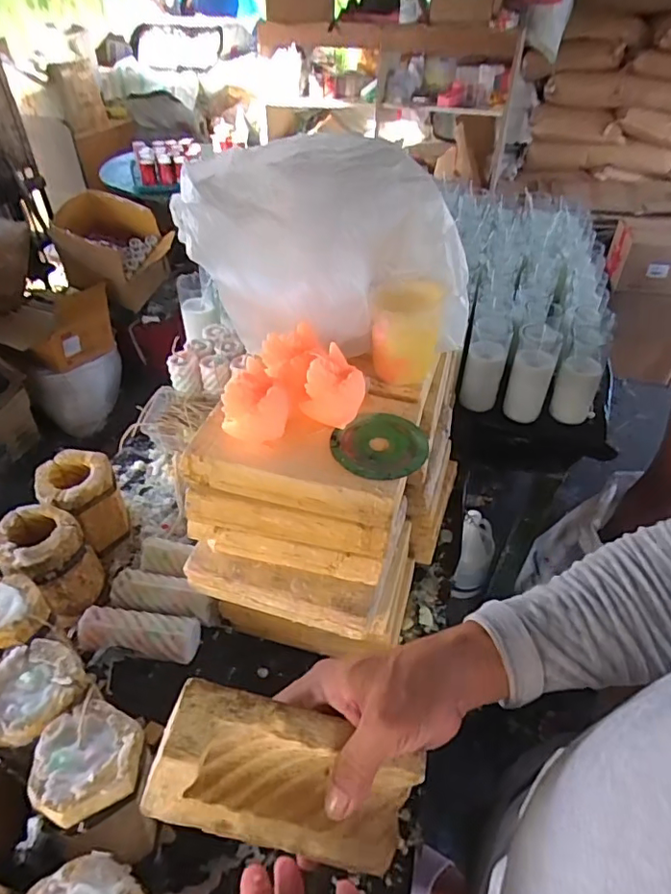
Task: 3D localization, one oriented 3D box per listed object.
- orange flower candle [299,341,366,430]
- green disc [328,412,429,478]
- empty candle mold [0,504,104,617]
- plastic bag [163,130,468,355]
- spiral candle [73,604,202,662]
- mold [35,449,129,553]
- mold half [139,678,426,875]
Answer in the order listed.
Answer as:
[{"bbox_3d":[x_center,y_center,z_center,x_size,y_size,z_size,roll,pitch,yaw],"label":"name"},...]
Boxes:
[{"bbox_3d":[-0.001,-0.057,0.538,0.057,0.063,0.058,13,43,12],"label":"orange flower candle"},{"bbox_3d":[0.046,-0.003,0.533,0.087,0.005,0.095,1,42,-1],"label":"green disc"},{"bbox_3d":[-0.352,0.141,0.670,0.091,0.123,0.087,1,42,-1],"label":"empty candle mold"},{"bbox_3d":[-0.002,-0.202,0.563,0.286,0.191,0.110,-4,43,-6],"label":"plastic bag"},{"bbox_3d":[-0.242,0.232,0.666,0.145,0.040,0.049,4,42,2],"label":"spiral candle"},{"bbox_3d":[-0.347,0.074,0.743,0.088,0.114,0.086,1,42,-1],"label":"mold"},{"bbox_3d":[-0.029,0.200,0.329,0.156,0.038,0.080,22,82,-9],"label":"mold half"}]

